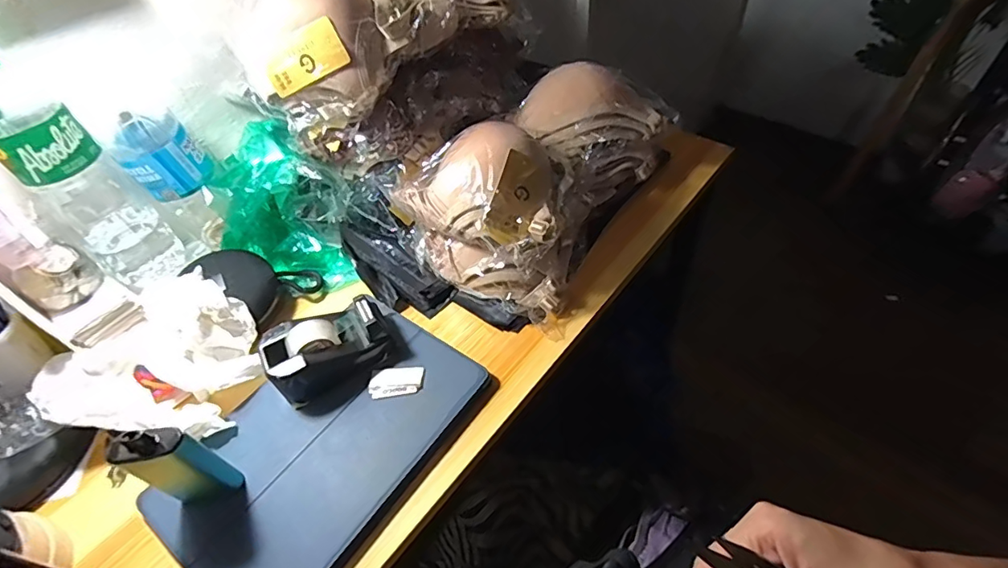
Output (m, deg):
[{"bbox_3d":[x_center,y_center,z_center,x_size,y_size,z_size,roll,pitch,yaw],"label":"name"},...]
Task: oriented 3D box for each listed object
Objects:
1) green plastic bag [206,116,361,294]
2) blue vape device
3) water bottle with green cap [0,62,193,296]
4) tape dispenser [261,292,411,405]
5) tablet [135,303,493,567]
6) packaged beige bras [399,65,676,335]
[{"bbox_3d":[-0.231,-0.070,0.500,0.097,0.076,0.188,-28,95,-17],"label":"green plastic bag"},{"bbox_3d":[-0.223,0.123,0.338,0.046,0.092,0.017,-17,51,-8],"label":"blue vape device"},{"bbox_3d":[-0.352,-0.084,0.417,0.060,0.206,0.059,-37,56,-23],"label":"water bottle with green cap"},{"bbox_3d":[-0.144,0.052,0.424,0.103,0.044,0.057,-30,54,-18],"label":"tape dispenser"},{"bbox_3d":[-0.139,0.123,0.396,0.152,0.011,0.237,28,58,25],"label":"tablet"},{"bbox_3d":[0.034,-0.105,0.494,0.160,0.133,0.242,22,56,22],"label":"packaged beige bras"}]

